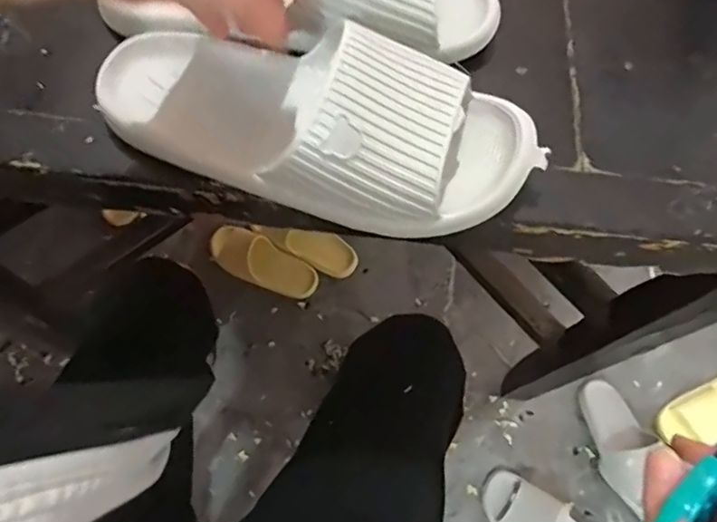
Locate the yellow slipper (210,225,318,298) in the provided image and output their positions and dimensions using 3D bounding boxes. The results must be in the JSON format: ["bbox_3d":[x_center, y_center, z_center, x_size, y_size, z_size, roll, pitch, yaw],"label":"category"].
[{"bbox_3d":[-0.220,0.004,1.228,0.266,0.068,0.095,23,70,8],"label":"yellow slipper"}]

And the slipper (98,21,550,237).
[{"bbox_3d":[-0.026,-0.095,0.330,0.263,0.062,0.113,21,69,8],"label":"slipper"}]

